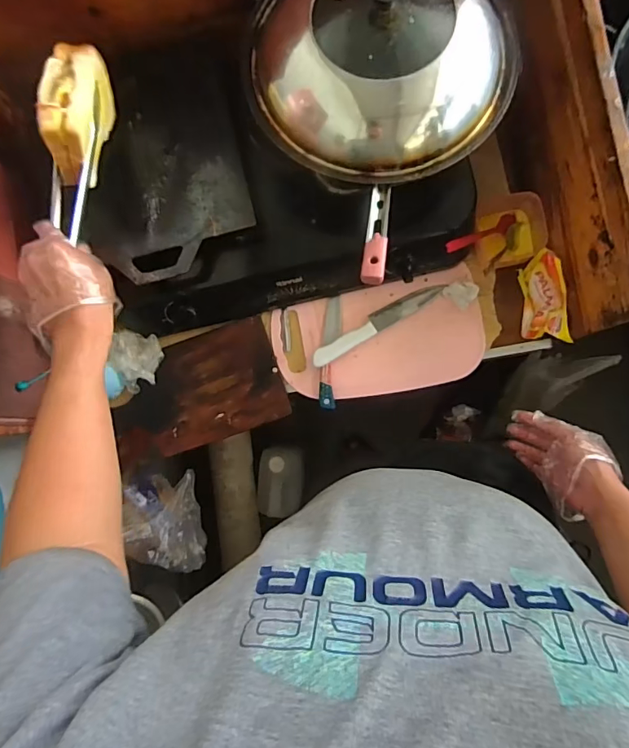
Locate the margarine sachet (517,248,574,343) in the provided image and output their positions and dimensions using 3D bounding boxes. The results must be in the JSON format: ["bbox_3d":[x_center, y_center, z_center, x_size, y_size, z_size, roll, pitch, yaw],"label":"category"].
[{"bbox_3d":[0.339,-0.109,0.699,0.026,0.122,0.128,-1,86,5],"label":"margarine sachet"}]

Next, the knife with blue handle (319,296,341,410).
[{"bbox_3d":[0.026,-0.036,0.768,0.027,0.015,0.184,3,87,5],"label":"knife with blue handle"}]

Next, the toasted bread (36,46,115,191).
[{"bbox_3d":[-0.289,-0.318,0.579,0.040,0.119,0.159,0,86,5],"label":"toasted bread"}]

